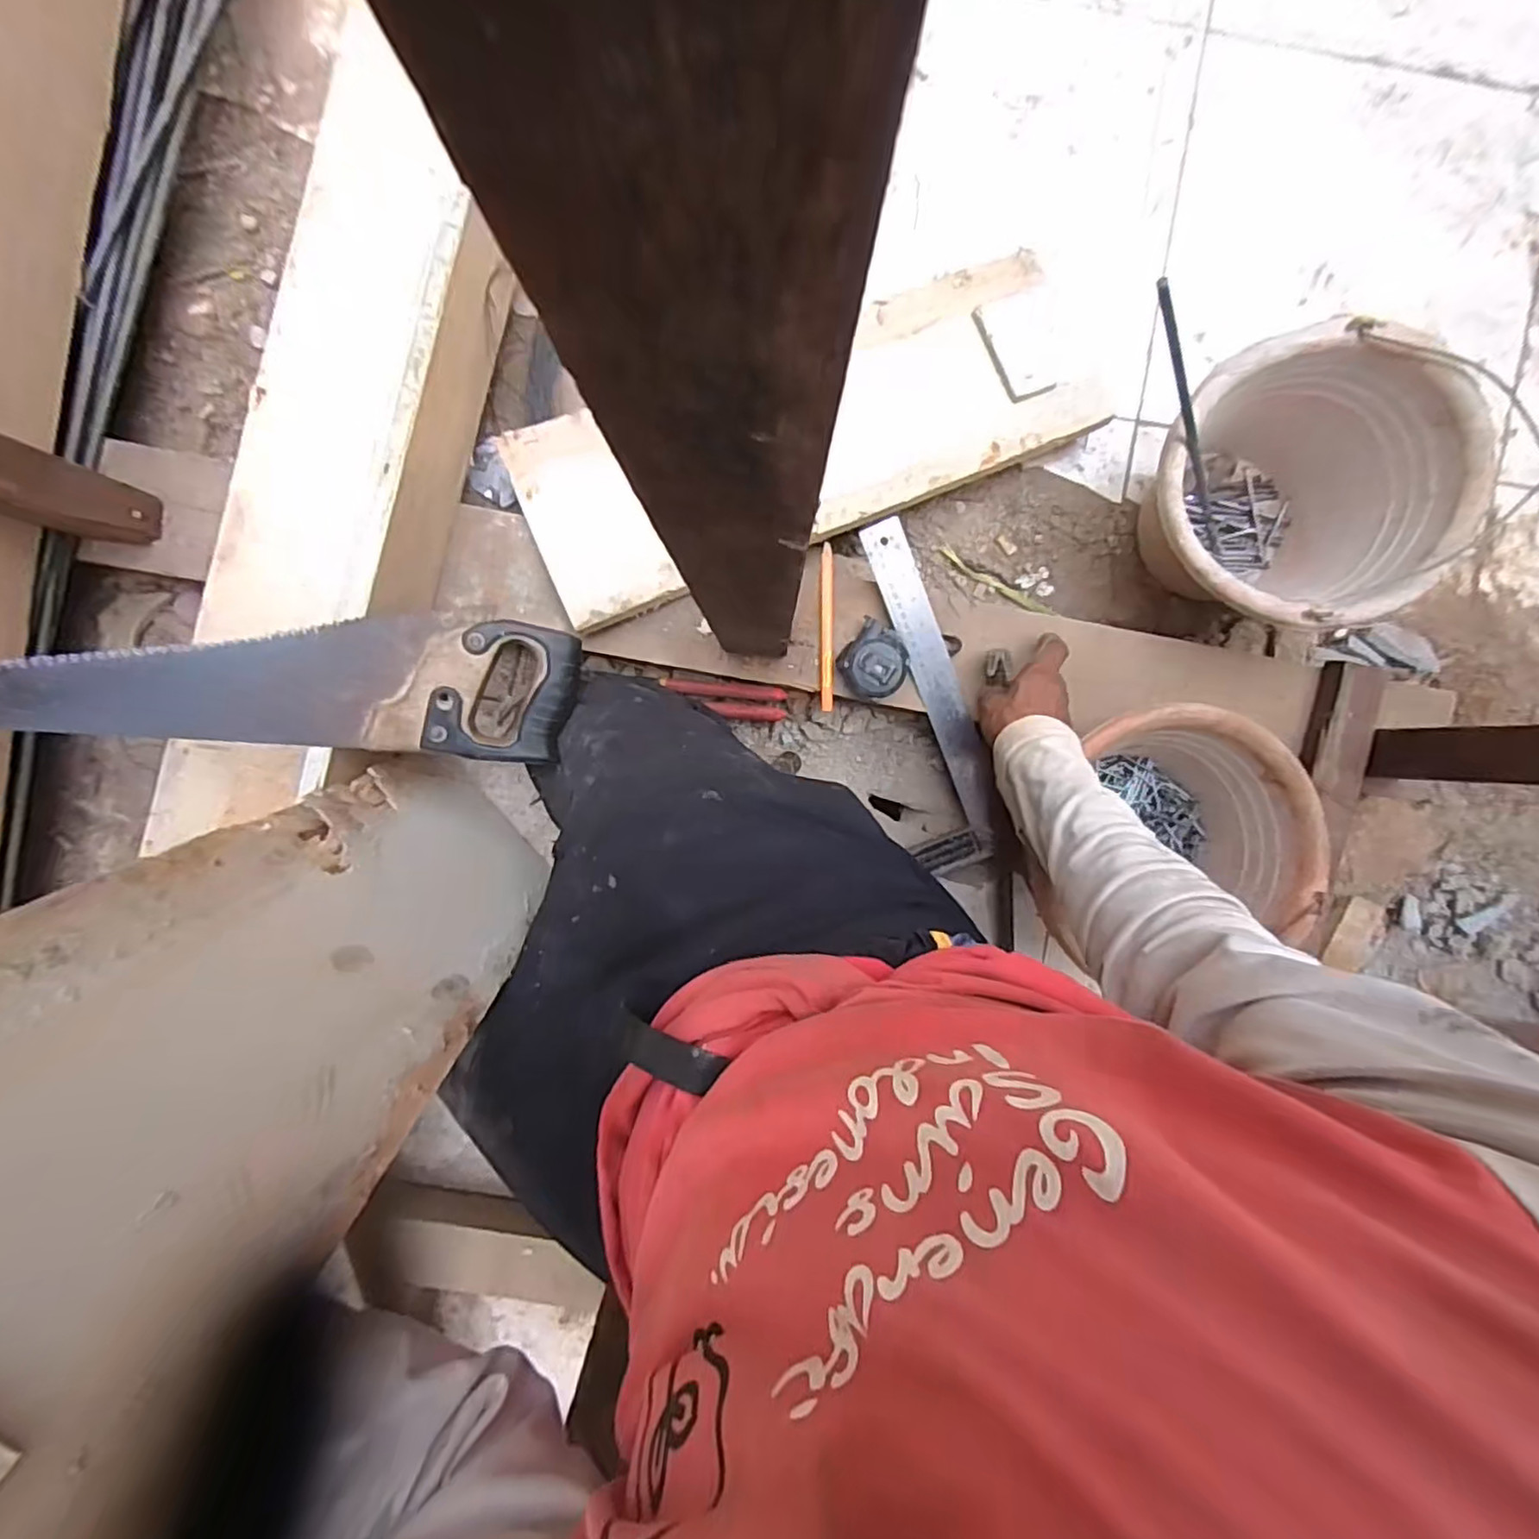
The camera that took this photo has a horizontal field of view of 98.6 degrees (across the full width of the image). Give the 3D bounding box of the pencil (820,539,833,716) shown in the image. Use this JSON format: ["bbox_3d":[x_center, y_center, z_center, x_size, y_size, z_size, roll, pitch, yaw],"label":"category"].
[{"bbox_3d":[0.056,-0.137,0.644,0.012,0.005,0.157,-1,94,-1],"label":"pencil"}]

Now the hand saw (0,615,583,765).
[{"bbox_3d":[-0.401,-0.059,0.513,0.484,0.026,0.113,-2,94,-12],"label":"hand saw"}]

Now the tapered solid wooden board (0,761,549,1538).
[{"bbox_3d":[-0.266,0.114,0.400,0.021,0.551,0.204,-39,101,5],"label":"tapered solid wooden board"}]

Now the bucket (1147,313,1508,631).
[{"bbox_3d":[0.465,-0.247,0.631,0.248,0.177,0.234,0,94,1],"label":"bucket"}]

